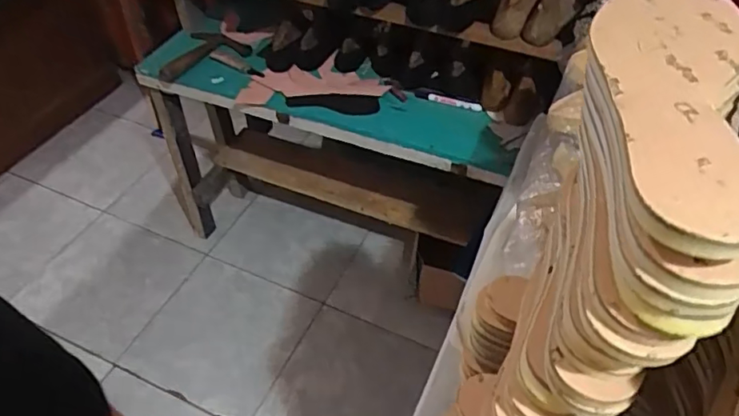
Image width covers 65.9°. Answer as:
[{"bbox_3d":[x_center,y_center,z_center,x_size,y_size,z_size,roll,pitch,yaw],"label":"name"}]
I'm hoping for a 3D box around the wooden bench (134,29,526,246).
[{"bbox_3d":[-0.121,-0.144,1.569,0.987,0.597,0.429,20,49,16],"label":"wooden bench"}]

